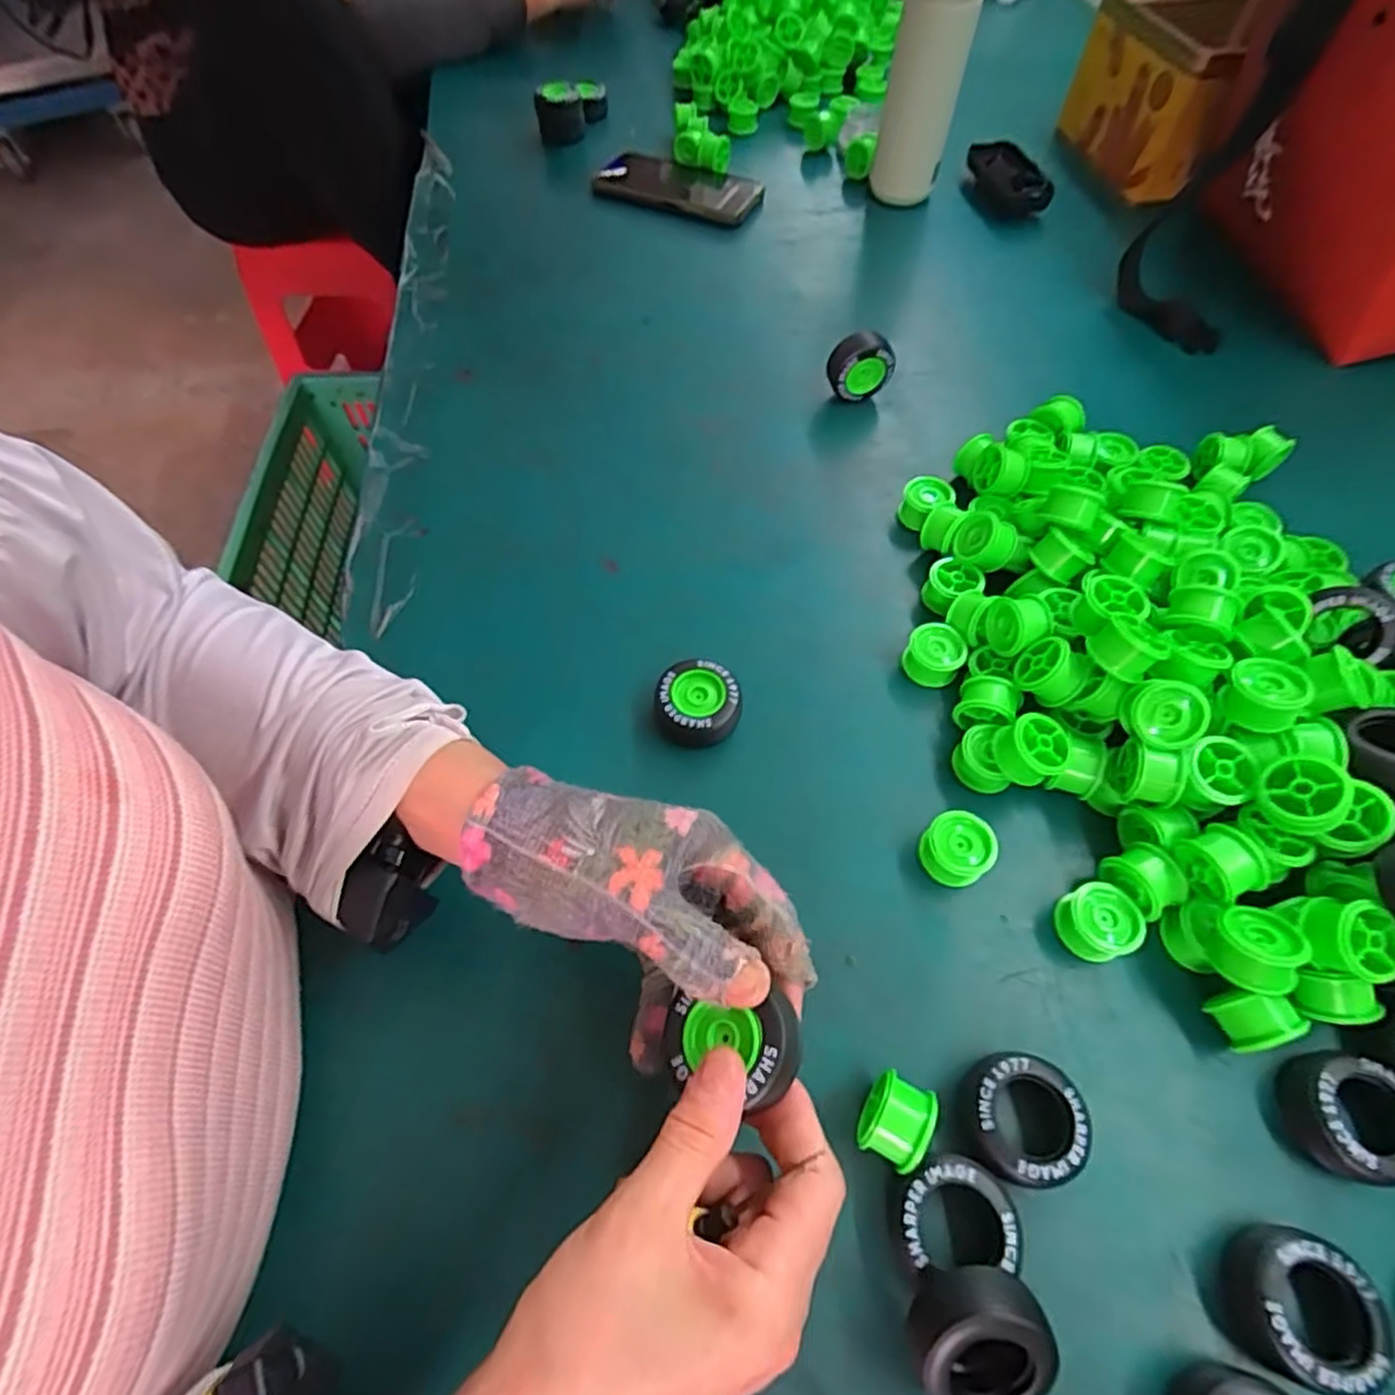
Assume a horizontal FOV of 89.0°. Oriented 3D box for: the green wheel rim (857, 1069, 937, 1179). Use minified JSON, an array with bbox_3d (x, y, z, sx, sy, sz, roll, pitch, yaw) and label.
[{"bbox_3d":[0.083,0.181,0.304,0.028,0.025,0.032,25,62,15],"label":"green wheel rim"}]

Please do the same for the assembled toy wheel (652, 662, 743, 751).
[{"bbox_3d":[0.000,0.006,0.415,0.048,0.034,0.041,-4,59,-2],"label":"assembled toy wheel"}]

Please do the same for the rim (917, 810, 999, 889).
[{"bbox_3d":[0.134,0.080,0.368,0.033,0.025,0.035,0,59,0],"label":"rim"}]

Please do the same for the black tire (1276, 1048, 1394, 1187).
[{"bbox_3d":[0.286,0.181,0.306,0.043,0.025,0.048,15,60,10],"label":"black tire"}]

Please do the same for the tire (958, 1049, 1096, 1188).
[{"bbox_3d":[0.139,0.181,0.305,0.048,0.023,0.047,0,59,0],"label":"tire"}]

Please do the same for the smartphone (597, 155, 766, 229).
[{"bbox_3d":[-0.020,-0.545,0.757,0.183,0.016,0.090,24,62,14],"label":"smartphone"}]

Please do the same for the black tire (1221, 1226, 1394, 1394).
[{"bbox_3d":[0.235,0.236,0.274,0.042,0.025,0.048,14,60,9],"label":"black tire"}]

